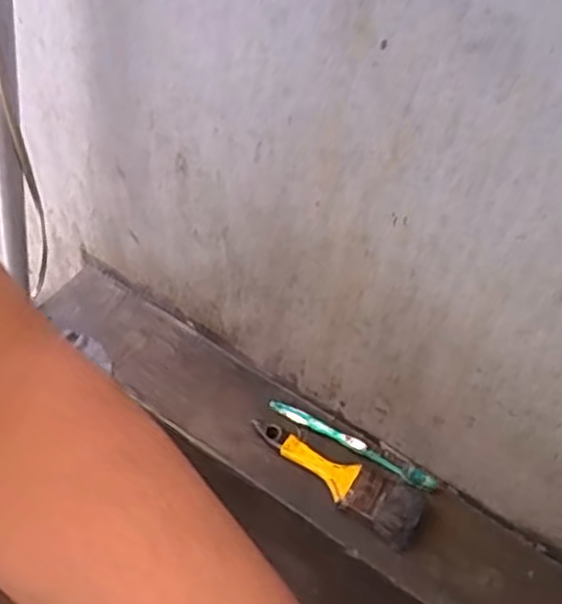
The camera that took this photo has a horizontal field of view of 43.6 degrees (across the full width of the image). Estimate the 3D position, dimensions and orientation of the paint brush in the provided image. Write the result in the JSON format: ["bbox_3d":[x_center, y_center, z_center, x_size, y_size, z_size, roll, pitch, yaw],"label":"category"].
[{"bbox_3d":[0.050,0.168,0.688,0.181,0.021,0.056,27,56,17],"label":"paint brush"}]

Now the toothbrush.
[{"bbox_3d":[0.070,0.142,0.708,0.180,0.011,0.015,26,55,16],"label":"toothbrush"}]

